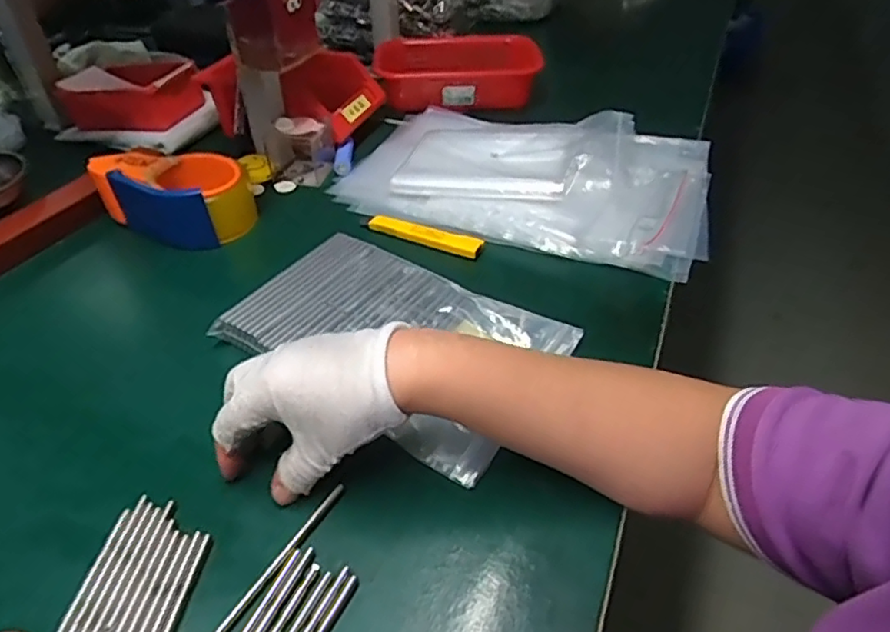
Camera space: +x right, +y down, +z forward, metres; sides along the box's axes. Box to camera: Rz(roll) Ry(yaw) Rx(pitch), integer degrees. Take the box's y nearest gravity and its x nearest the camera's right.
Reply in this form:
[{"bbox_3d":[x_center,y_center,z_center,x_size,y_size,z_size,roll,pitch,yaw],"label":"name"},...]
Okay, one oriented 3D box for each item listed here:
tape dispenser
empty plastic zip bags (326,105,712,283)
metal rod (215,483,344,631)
[{"bbox_3d":[-0.259,-0.120,0.600,0.130,0.071,0.090,18,46,20],"label":"tape dispenser"},{"bbox_3d":[0.082,-0.163,0.632,0.371,0.042,0.233,15,45,18],"label":"empty plastic zip bags"},{"bbox_3d":[-0.098,0.143,0.331,0.006,0.004,0.134,22,47,24],"label":"metal rod"}]

